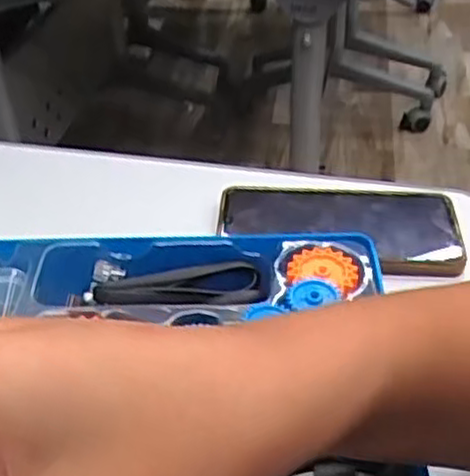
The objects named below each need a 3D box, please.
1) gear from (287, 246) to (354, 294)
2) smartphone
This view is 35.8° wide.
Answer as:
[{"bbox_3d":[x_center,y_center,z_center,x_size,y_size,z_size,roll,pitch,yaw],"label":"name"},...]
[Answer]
[{"bbox_3d":[0.043,0.015,0.367,0.031,0.005,0.028,9,41,14],"label":"gear"},{"bbox_3d":[0.071,-0.008,0.497,0.162,0.015,0.083,3,40,7],"label":"smartphone"}]

